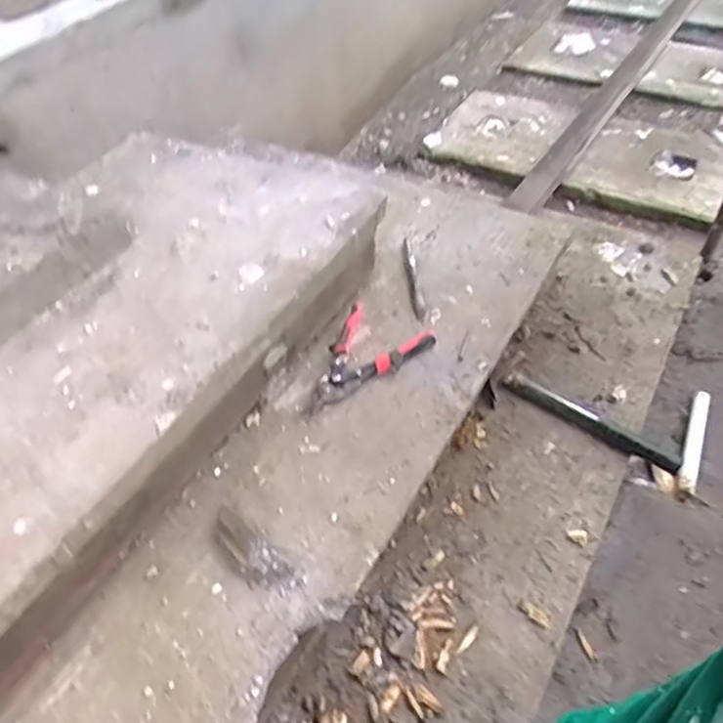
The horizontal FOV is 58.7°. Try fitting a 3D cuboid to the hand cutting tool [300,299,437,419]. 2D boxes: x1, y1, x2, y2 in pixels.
[{"bbox_3d":[-0.016,-0.012,0.996,0.222,0.030,0.135,-35,53,-25],"label":"hand cutting tool"}]

